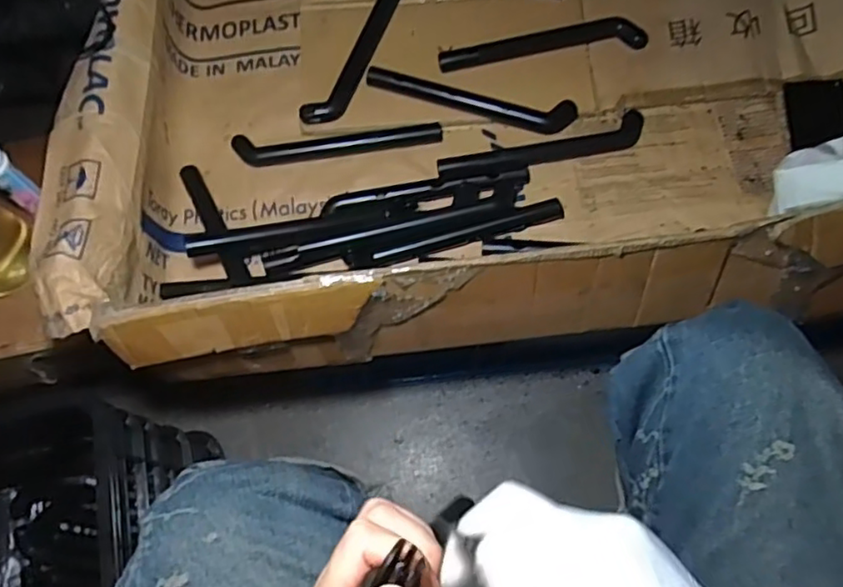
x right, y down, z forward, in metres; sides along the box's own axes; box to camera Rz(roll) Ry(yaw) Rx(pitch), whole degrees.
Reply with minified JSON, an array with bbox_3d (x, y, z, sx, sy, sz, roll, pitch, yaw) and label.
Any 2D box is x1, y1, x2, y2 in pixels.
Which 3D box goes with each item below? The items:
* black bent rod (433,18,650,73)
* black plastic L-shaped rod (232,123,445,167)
[{"bbox_3d":[0.143,-0.306,0.776,0.244,0.026,0.048,-6,71,0],"label":"black bent rod"},{"bbox_3d":[-0.098,-0.177,0.762,0.243,0.019,0.035,-5,71,1],"label":"black plastic L-shaped rod"}]

